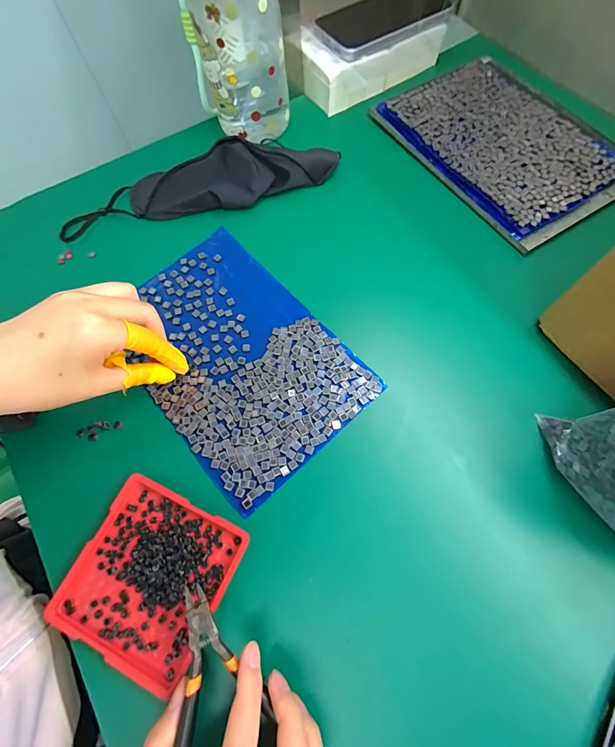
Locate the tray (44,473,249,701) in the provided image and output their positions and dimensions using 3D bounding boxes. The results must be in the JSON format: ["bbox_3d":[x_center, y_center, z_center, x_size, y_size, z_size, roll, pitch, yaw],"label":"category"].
[{"bbox_3d":[-0.105,0.136,0.233,0.098,0.009,0.100,23,72,11],"label":"tray"}]

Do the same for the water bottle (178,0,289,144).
[{"bbox_3d":[-0.076,-0.320,0.321,0.105,0.194,0.081,-8,69,0],"label":"water bottle"}]

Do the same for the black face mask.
[{"bbox_3d":[-0.113,-0.196,0.355,0.283,0.029,0.062,-12,69,-2],"label":"black face mask"}]

